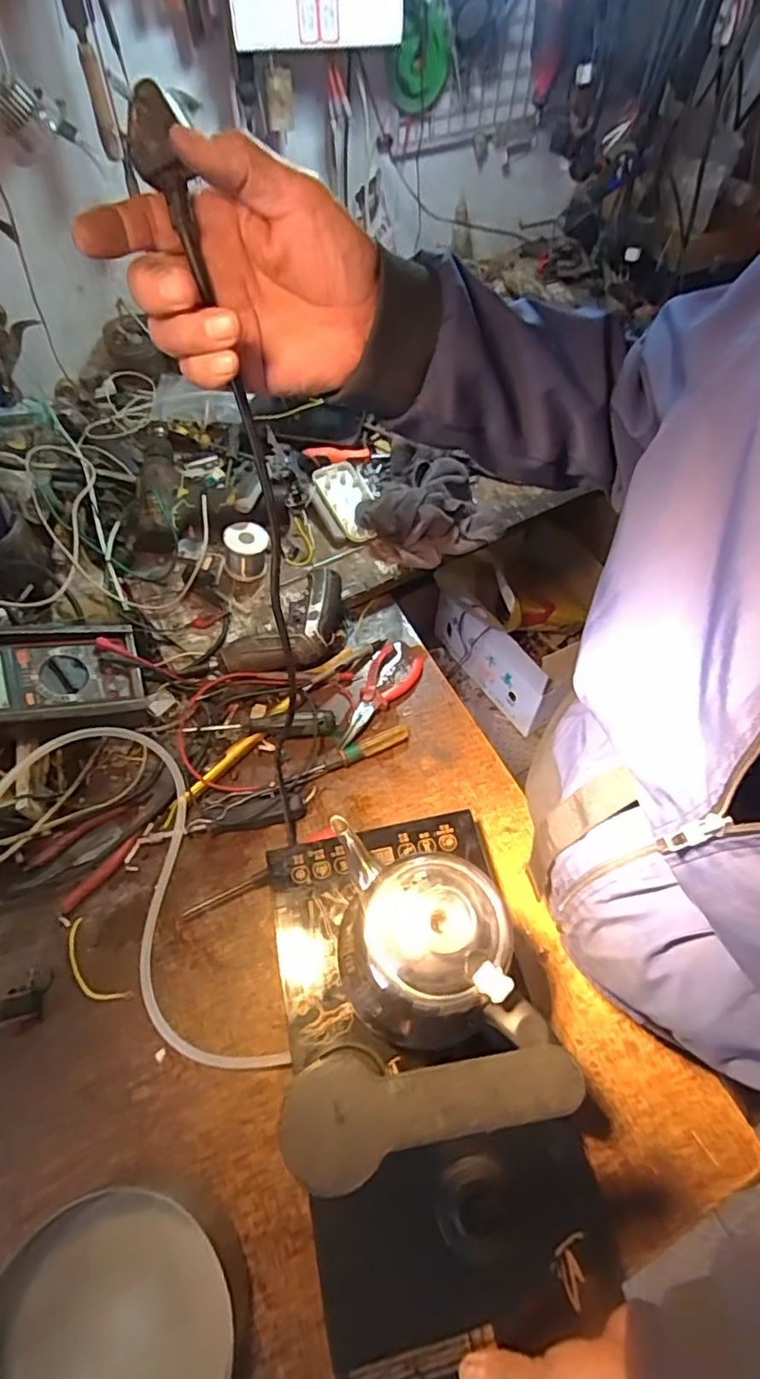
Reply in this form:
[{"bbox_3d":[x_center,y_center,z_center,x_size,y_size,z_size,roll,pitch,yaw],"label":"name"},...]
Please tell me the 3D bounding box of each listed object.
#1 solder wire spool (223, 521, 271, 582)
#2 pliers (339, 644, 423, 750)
[{"bbox_3d":[-0.165,-0.171,0.736,0.058,0.057,0.051,-16,63,-10],"label":"solder wire spool"},{"bbox_3d":[0.000,0.009,0.691,0.060,0.018,0.148,23,63,11],"label":"pliers"}]

